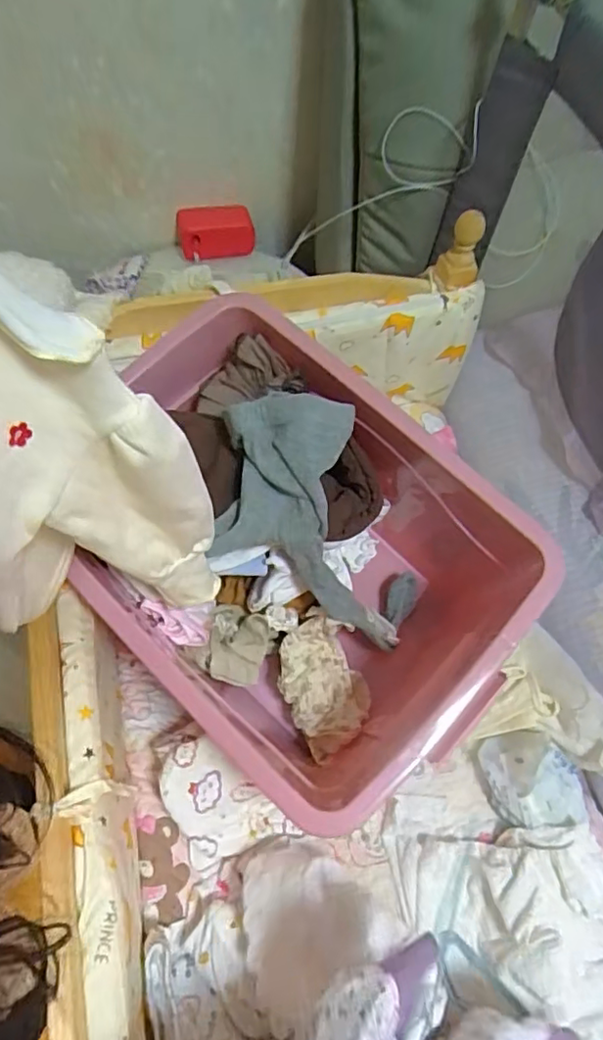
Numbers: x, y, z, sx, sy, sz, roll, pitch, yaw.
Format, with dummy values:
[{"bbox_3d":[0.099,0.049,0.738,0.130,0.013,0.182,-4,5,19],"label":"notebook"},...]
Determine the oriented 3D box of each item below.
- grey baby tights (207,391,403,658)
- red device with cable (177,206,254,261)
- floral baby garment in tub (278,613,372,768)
[{"bbox_3d":[0.005,0.031,0.617,0.175,0.319,0.068,-27,25,-17],"label":"grey baby tights"},{"bbox_3d":[-0.164,-0.549,1.150,0.141,0.083,0.055,-11,62,-9],"label":"red device with cable"},{"bbox_3d":[0.028,0.185,0.682,0.097,0.080,0.132,-25,65,-15],"label":"floral baby garment in tub"}]

